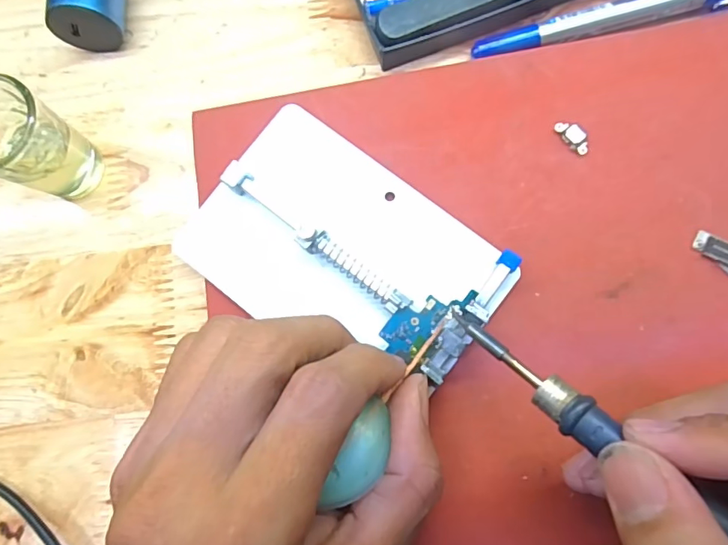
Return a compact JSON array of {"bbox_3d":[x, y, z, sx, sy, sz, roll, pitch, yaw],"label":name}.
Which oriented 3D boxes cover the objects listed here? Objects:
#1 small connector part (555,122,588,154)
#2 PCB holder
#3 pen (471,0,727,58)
[{"bbox_3d":[0.085,-0.055,0.193,0.009,0.004,0.016,-36,81,0],"label":"small connector part"},{"bbox_3d":[-0.009,-0.007,0.189,0.115,0.013,0.079,37,87,9],"label":"PCB holder"},{"bbox_3d":[0.110,-0.108,0.195,0.128,0.010,0.011,-10,82,4],"label":"pen"}]

